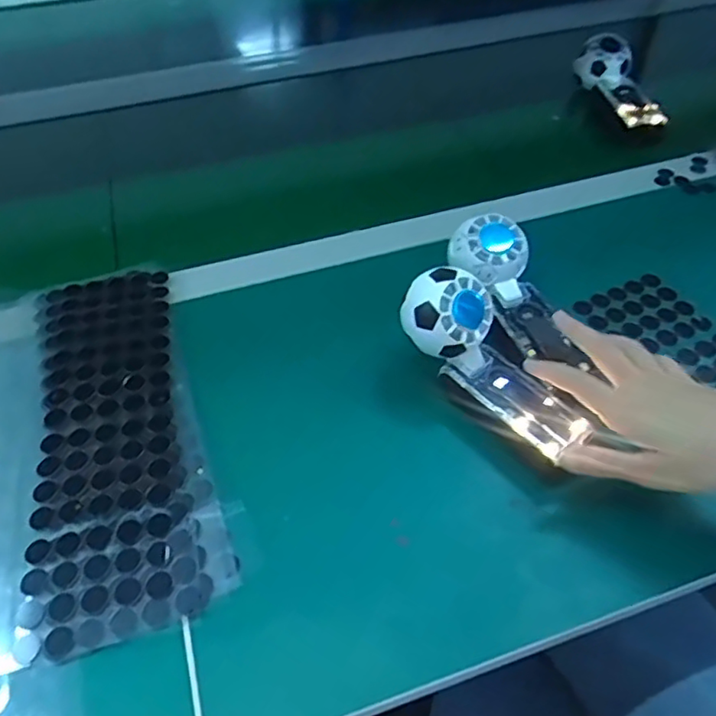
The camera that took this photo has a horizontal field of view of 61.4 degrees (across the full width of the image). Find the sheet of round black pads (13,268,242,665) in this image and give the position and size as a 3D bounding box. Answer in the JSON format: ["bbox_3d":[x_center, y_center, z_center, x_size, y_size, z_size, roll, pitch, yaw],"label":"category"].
[{"bbox_3d":[-0.181,0.046,0.436,0.119,0.011,0.309,-16,51,-13],"label":"sheet of round black pads"}]

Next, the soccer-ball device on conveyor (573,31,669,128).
[{"bbox_3d":[0.310,-0.330,0.705,0.051,0.060,0.152,-7,49,-6],"label":"soccer-ball device on conveyor"}]

